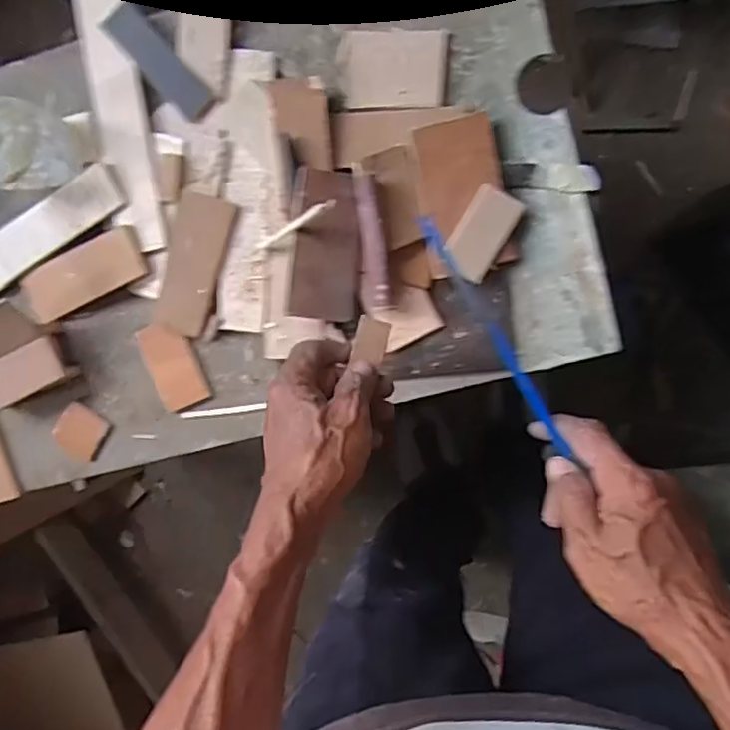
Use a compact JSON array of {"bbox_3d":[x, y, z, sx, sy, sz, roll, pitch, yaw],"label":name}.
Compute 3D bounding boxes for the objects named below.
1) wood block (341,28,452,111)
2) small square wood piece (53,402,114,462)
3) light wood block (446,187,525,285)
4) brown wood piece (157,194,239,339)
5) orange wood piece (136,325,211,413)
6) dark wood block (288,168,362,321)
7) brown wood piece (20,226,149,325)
[{"bbox_3d":[0.023,-0.224,0.502,0.080,0.007,0.055,2,97,6],"label":"wood block"},{"bbox_3d":[-0.246,0.059,0.572,0.044,0.008,0.043,36,99,1],"label":"small square wood piece"},{"bbox_3d":[0.087,-0.098,0.493,0.036,0.009,0.065,31,99,2],"label":"light wood block"},{"bbox_3d":[-0.138,-0.080,0.535,0.045,0.006,0.111,18,98,4],"label":"brown wood piece"},{"bbox_3d":[-0.160,0.001,0.550,0.039,0.008,0.071,-20,94,8],"label":"orange wood piece"},{"bbox_3d":[-0.030,-0.091,0.506,0.050,0.015,0.111,5,94,-16],"label":"dark wood block"},{"bbox_3d":[-0.233,-0.074,0.543,0.115,0.017,0.045,-22,94,8],"label":"brown wood piece"}]

